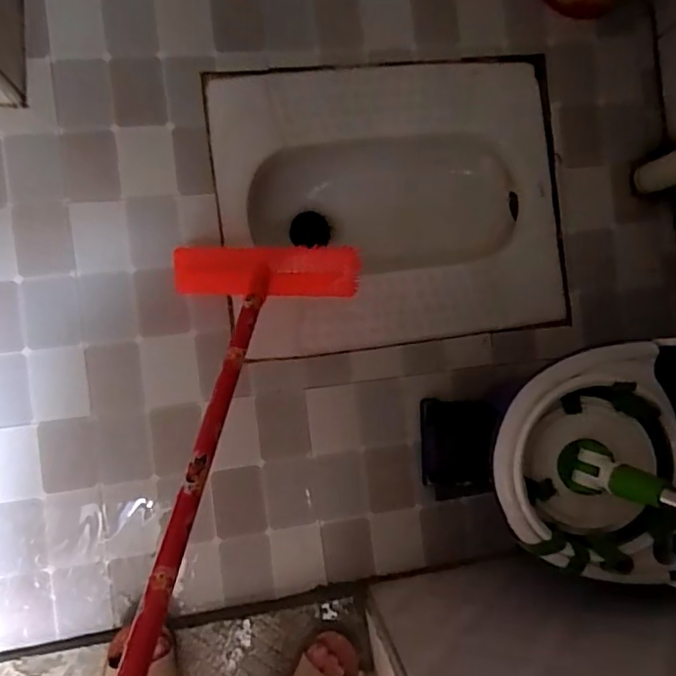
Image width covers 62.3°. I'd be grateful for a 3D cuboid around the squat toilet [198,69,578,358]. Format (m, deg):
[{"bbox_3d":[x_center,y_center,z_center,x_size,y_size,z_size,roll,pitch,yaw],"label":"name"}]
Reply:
[{"bbox_3d":[0.077,-0.204,0.931,0.516,0.172,0.415,-7,91,-8],"label":"squat toilet"}]

